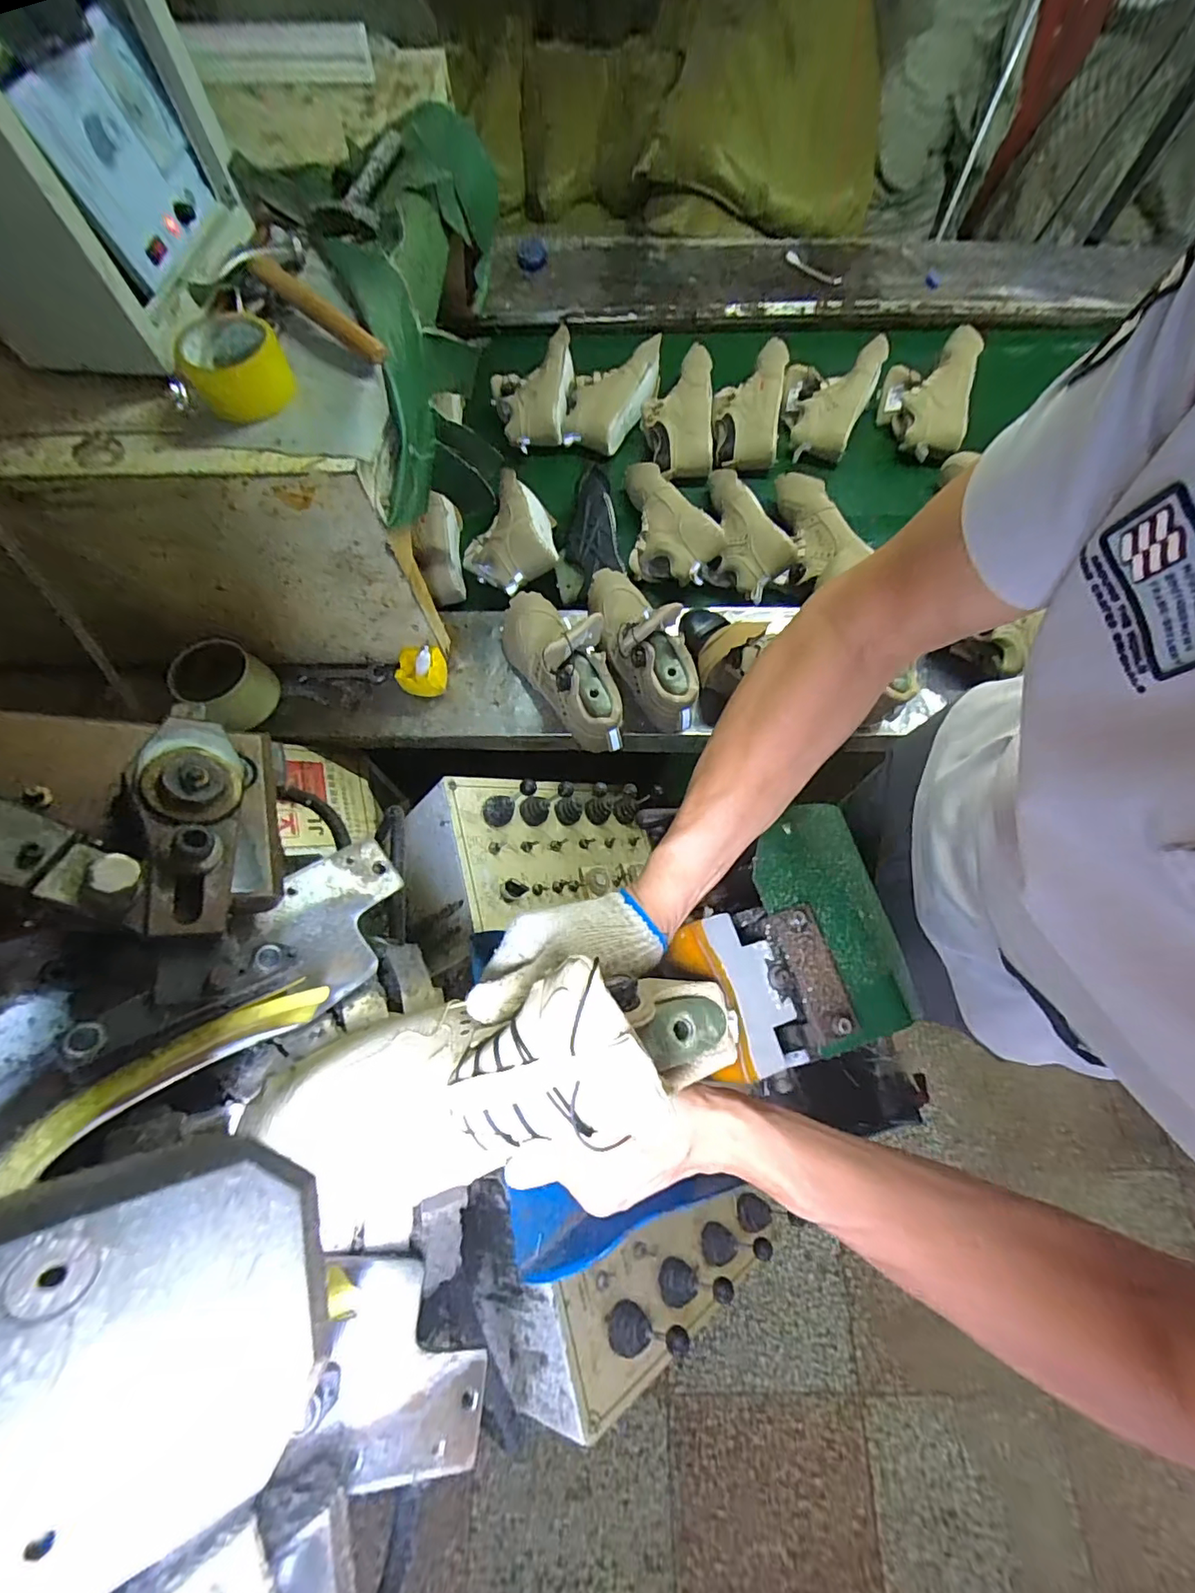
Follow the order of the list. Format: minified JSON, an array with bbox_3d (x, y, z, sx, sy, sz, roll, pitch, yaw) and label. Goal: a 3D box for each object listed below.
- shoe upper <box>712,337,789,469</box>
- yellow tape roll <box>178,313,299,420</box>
[{"bbox_3d":[0.296,-0.752,1.044,0.137,0.054,0.295,16,85,7],"label":"shoe upper"},{"bbox_3d":[-0.380,-0.453,0.575,0.097,0.053,0.081,-34,73,-10],"label":"yellow tape roll"}]

